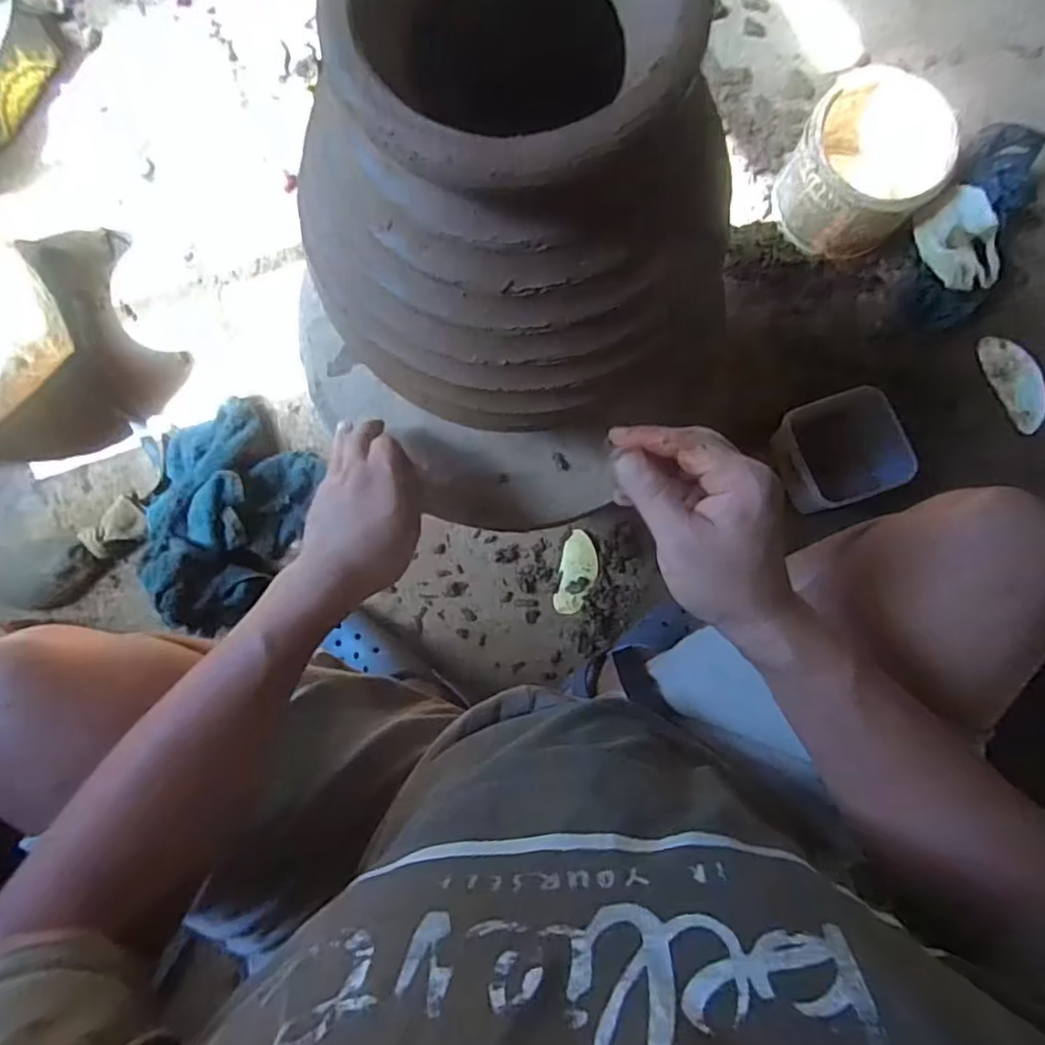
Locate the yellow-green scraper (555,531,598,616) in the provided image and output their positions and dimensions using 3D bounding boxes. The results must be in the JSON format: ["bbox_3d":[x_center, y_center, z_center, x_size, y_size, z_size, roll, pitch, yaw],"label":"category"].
[{"bbox_3d":[0.074,0.068,0.837,0.046,0.008,0.109,13,84,1],"label":"yellow-green scraper"}]

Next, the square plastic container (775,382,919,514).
[{"bbox_3d":[0.396,-0.090,0.797,0.131,0.086,0.137,-23,83,-2],"label":"square plastic container"}]

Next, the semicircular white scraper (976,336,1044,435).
[{"bbox_3d":[0.681,-0.194,0.864,0.059,0.013,0.141,-18,80,20],"label":"semicircular white scraper"}]

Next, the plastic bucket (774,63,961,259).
[{"bbox_3d":[0.434,-0.454,0.820,0.158,0.140,0.175,-36,84,-4],"label":"plastic bucket"}]

